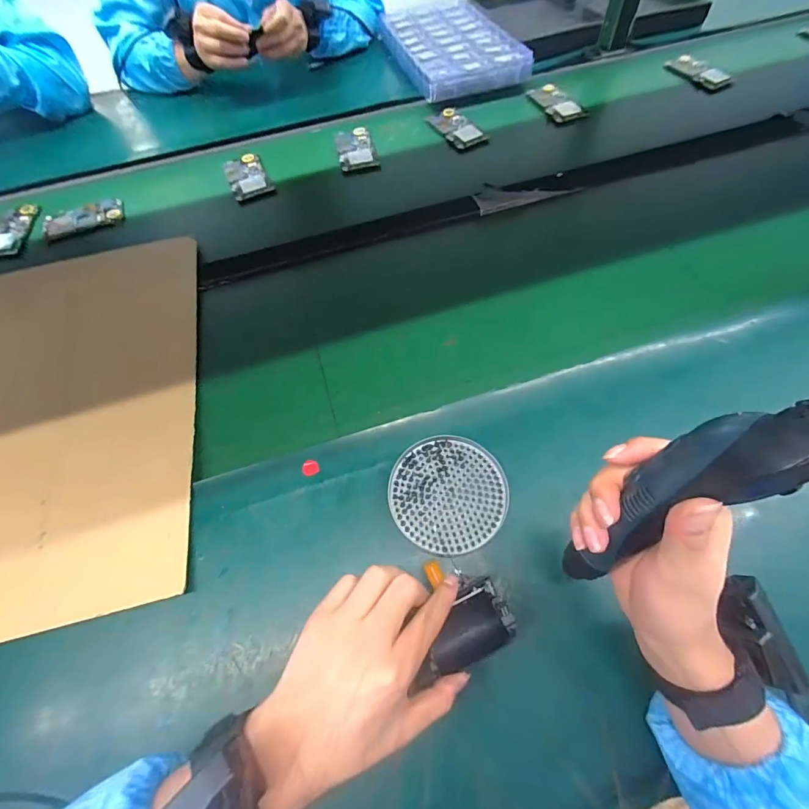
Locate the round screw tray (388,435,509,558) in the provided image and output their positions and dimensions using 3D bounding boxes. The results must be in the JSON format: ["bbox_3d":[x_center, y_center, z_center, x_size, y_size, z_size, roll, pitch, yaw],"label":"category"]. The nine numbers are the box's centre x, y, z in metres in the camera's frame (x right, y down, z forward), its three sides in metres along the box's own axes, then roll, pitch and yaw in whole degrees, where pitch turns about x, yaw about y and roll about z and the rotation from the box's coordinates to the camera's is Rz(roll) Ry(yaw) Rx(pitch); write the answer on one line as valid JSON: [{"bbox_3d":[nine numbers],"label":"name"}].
[{"bbox_3d":[0.043,0.090,0.403,0.112,0.017,0.113,-1,63,2],"label":"round screw tray"}]

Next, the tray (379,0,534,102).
[{"bbox_3d":[0.090,-0.746,0.825,0.226,0.036,0.364,-14,62,-4],"label":"tray"}]

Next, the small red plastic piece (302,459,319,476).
[{"bbox_3d":[-0.100,0.067,0.429,0.017,0.004,0.019,-24,65,-10],"label":"small red plastic piece"}]

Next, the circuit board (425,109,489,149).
[{"bbox_3d":[0.090,-0.494,0.718,0.057,0.011,0.113,-33,65,-13],"label":"circuit board"}]

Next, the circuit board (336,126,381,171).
[{"bbox_3d":[-0.085,-0.454,0.705,0.066,0.007,0.113,-11,63,-4],"label":"circuit board"}]

